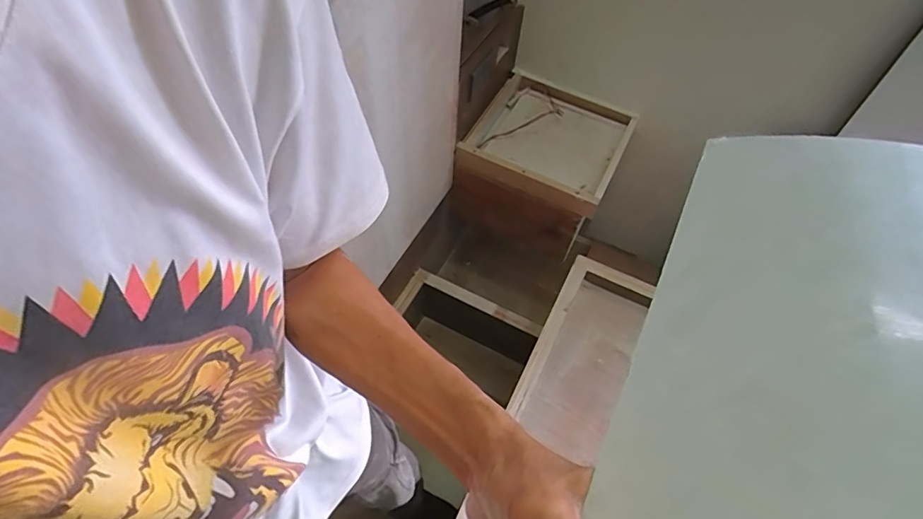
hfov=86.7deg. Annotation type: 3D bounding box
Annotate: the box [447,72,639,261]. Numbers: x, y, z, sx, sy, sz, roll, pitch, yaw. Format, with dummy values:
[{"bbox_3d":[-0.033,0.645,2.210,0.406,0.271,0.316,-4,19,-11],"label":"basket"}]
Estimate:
[{"bbox_3d":[0.208,-0.244,1.296,0.360,0.246,0.343,28,60,14],"label":"box"}]

